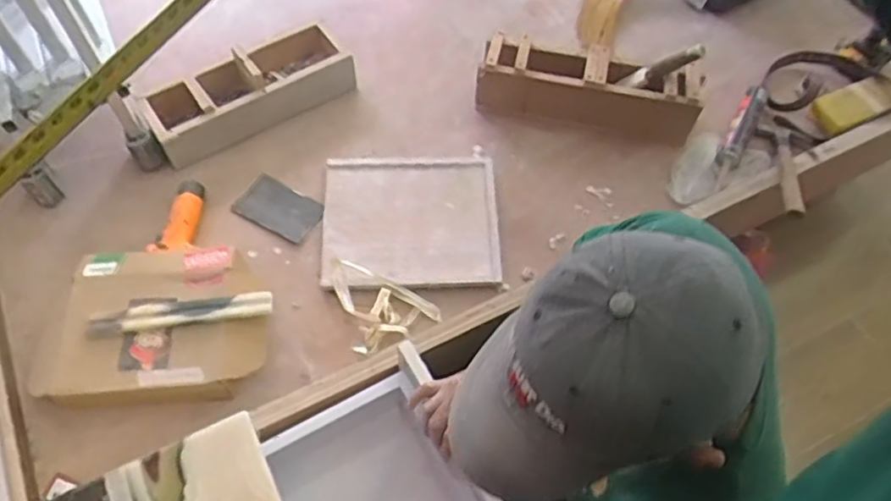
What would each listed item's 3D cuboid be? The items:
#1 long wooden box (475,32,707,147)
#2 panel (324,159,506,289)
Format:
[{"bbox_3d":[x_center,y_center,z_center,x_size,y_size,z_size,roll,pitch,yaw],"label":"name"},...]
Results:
[{"bbox_3d":[0.289,-0.327,1.358,0.439,0.153,0.143,14,61,5],"label":"long wooden box"},{"bbox_3d":[-0.066,-0.060,1.255,0.328,0.028,0.282,-1,60,-3],"label":"panel"}]

